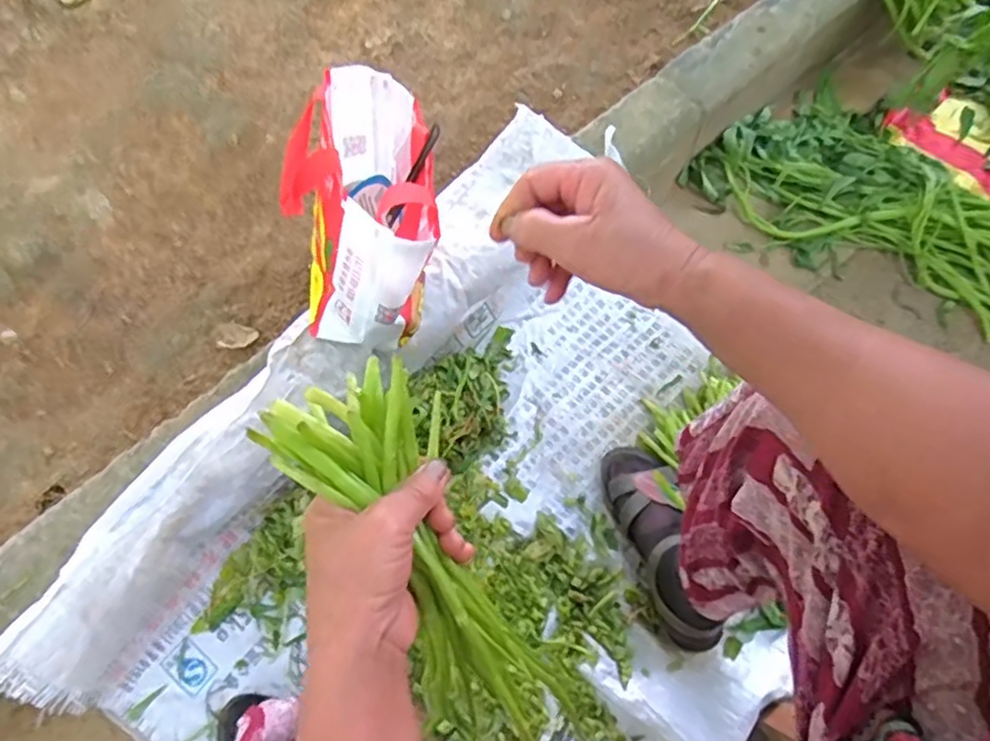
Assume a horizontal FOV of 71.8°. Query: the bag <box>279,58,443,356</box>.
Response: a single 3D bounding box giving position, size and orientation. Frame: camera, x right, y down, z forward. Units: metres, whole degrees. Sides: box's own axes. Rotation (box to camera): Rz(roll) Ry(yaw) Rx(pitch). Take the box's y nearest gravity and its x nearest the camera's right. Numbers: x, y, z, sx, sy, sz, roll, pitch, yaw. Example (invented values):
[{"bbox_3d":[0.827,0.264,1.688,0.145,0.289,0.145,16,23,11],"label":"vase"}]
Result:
[{"bbox_3d":[-0.135,-0.162,0.711,0.149,0.190,0.247,-5,66,-1],"label":"bag"}]

